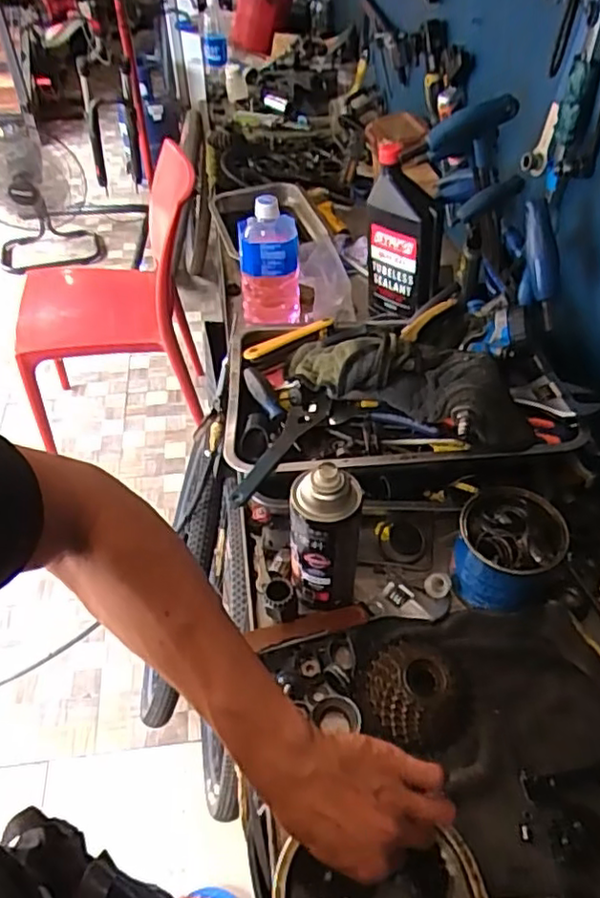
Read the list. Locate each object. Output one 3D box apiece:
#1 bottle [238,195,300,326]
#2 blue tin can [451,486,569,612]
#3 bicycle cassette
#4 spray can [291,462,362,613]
[{"bbox_3d":[-0.042,-0.256,0.896,0.082,0.167,0.075,-5,46,-5],"label":"bottle"},{"bbox_3d":[0.209,0.102,0.653,0.096,0.086,0.094,0,46,0],"label":"blue tin can"},{"bbox_3d":[0.109,0.216,0.589,0.100,0.030,0.104,0,46,0],"label":"bicycle cassette"},{"bbox_3d":[0.024,0.086,0.613,0.062,0.186,0.055,6,46,6],"label":"spray can"}]

